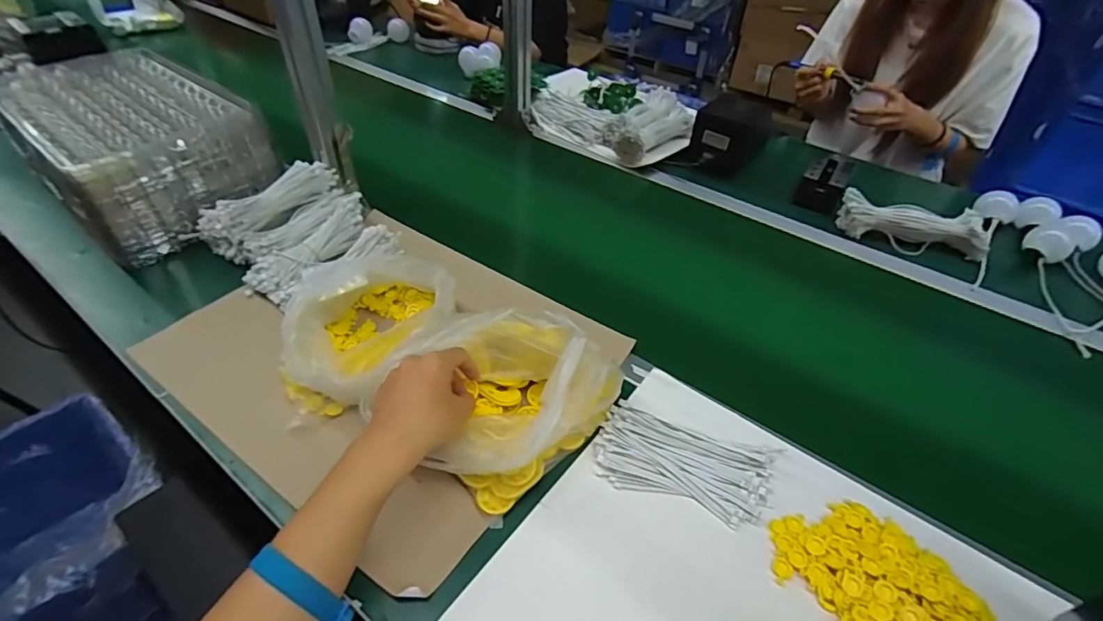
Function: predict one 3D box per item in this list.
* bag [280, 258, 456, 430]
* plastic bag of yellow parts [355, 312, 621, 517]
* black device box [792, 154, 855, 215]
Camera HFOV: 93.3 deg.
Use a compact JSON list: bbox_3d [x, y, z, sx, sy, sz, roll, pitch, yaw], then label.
[{"bbox_3d":[-0.208,0.024,0.596,0.151,0.081,0.224,13,46,11],"label":"bag"},{"bbox_3d":[-0.050,0.074,0.524,0.174,0.109,0.163,-35,55,-29],"label":"plastic bag of yellow parts"},{"bbox_3d":[0.466,-0.217,0.893,0.071,0.069,0.071,25,48,18],"label":"black device box"}]

